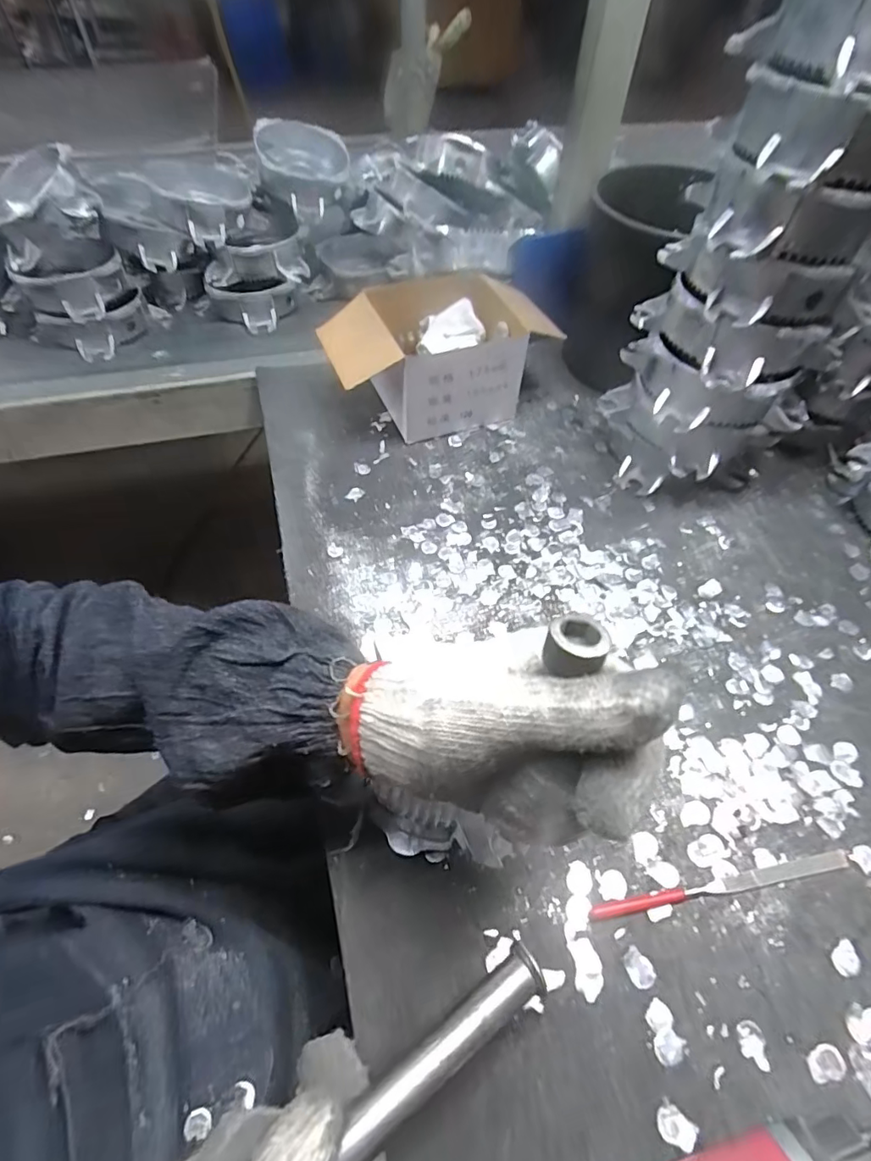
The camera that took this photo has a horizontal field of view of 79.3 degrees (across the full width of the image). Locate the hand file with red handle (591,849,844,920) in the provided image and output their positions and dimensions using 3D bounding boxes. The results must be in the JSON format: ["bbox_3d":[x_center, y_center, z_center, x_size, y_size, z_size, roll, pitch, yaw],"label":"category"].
[{"bbox_3d":[0.177,0.187,0.321,0.171,0.005,0.010,-8,54,-8],"label":"hand file with red handle"}]

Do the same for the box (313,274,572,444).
[{"bbox_3d":[-0.011,-0.239,0.565,0.198,0.102,0.143,-17,56,-14],"label":"box"}]

